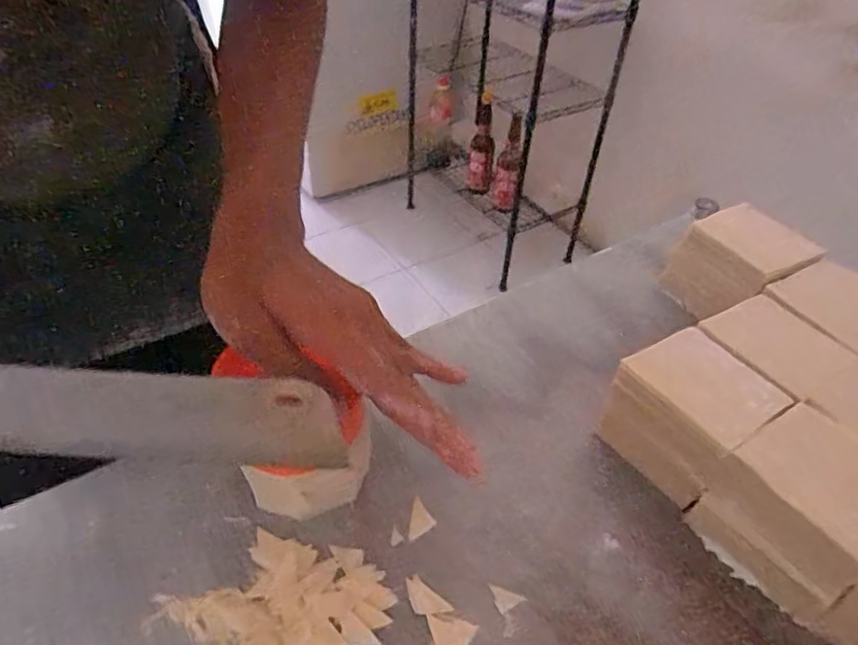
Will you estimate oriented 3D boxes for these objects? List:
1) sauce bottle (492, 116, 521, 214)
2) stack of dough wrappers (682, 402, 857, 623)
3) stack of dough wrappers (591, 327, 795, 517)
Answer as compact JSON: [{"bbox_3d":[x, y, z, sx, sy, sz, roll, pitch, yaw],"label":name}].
[{"bbox_3d":[0.211,-0.420,1.512,0.068,0.254,0.072,6,44,5],"label":"sauce bottle"},{"bbox_3d":[0.217,0.108,0.325,0.085,0.076,0.083,-20,48,-21],"label":"stack of dough wrappers"},{"bbox_3d":[0.174,0.063,0.382,0.086,0.074,0.083,-26,50,-25],"label":"stack of dough wrappers"}]

